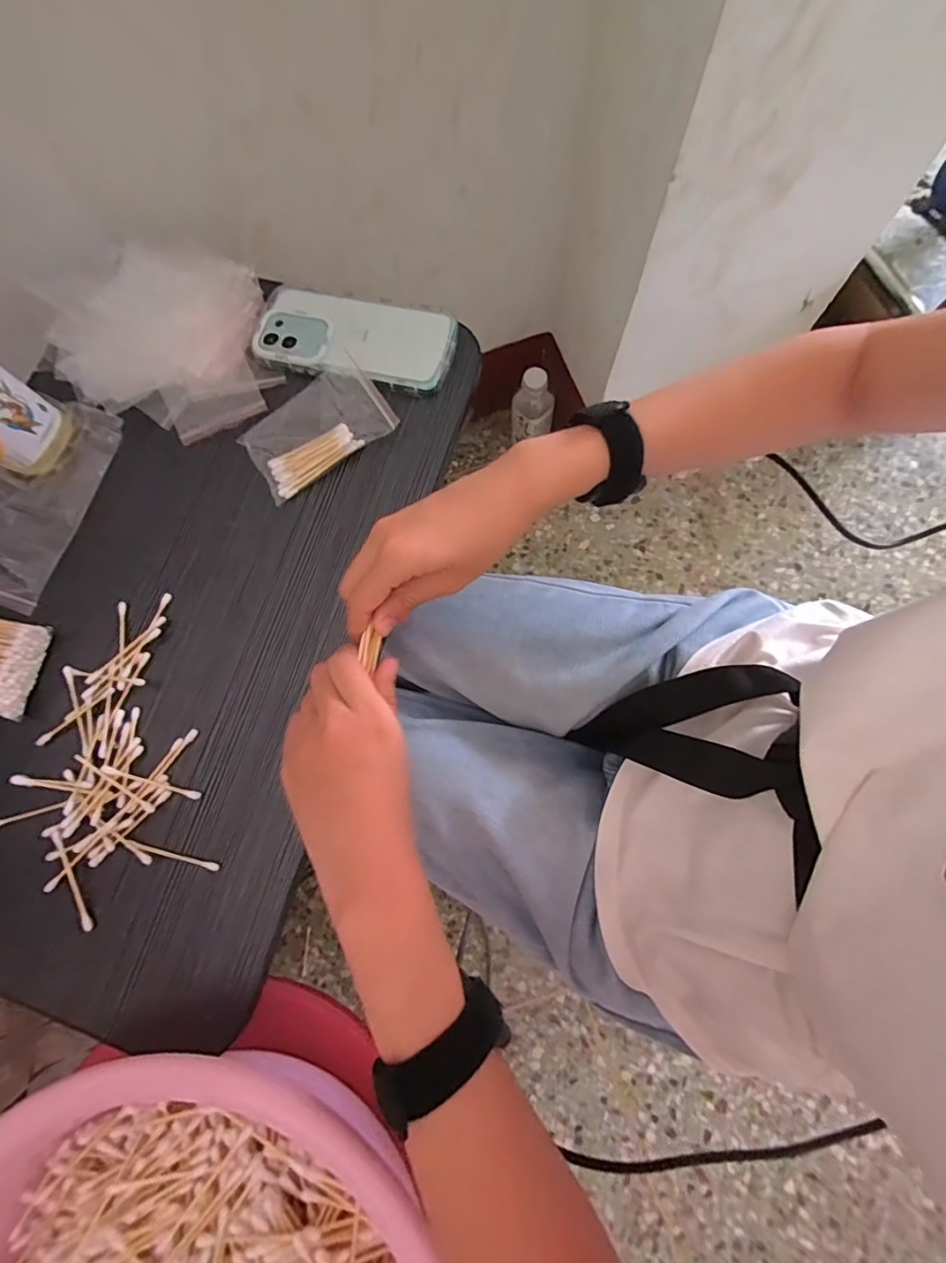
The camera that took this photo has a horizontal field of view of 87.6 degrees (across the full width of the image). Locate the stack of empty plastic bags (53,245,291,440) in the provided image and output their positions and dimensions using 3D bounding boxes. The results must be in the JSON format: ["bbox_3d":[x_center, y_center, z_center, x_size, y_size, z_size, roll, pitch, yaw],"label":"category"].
[{"bbox_3d":[-0.264,-0.243,0.415,0.173,0.031,0.161,-16,76,-3],"label":"stack of empty plastic bags"}]

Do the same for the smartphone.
[{"bbox_3d":[-0.102,-0.251,0.419,0.167,0.011,0.074,15,76,4],"label":"smartphone"}]

